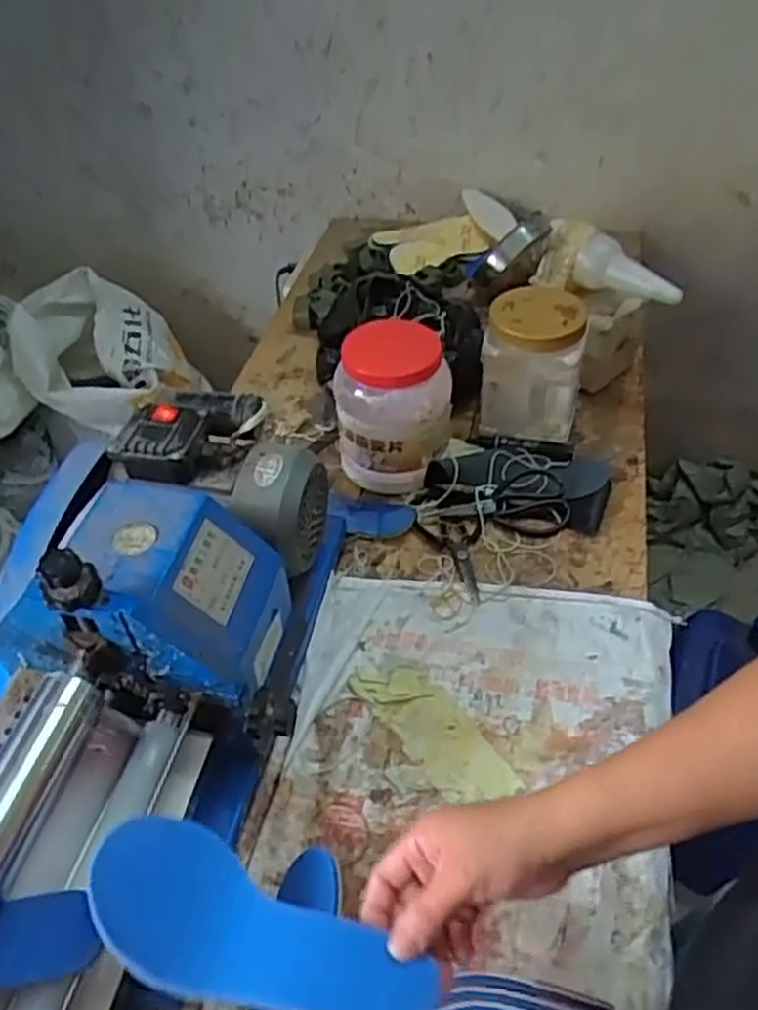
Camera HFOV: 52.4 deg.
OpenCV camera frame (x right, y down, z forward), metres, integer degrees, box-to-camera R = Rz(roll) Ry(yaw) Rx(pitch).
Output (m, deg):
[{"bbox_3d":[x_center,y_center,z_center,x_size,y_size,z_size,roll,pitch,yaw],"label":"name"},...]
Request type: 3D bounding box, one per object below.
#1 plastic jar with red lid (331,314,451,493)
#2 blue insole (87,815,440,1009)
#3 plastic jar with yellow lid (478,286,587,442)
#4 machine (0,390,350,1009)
[{"bbox_3d":[0.018,-0.124,0.937,0.133,0.187,0.124,-1,49,1],"label":"plastic jar with red lid"},{"bbox_3d":[-0.075,0.256,0.458,0.216,0.016,0.082,15,51,17],"label":"blue insole"},{"bbox_3d":[0.197,-0.181,1.003,0.124,0.170,0.121,5,49,6],"label":"plastic jar with yellow lid"},{"bbox_3d":[-0.214,0.164,0.626,0.259,0.274,0.616,4,49,4],"label":"machine"}]

